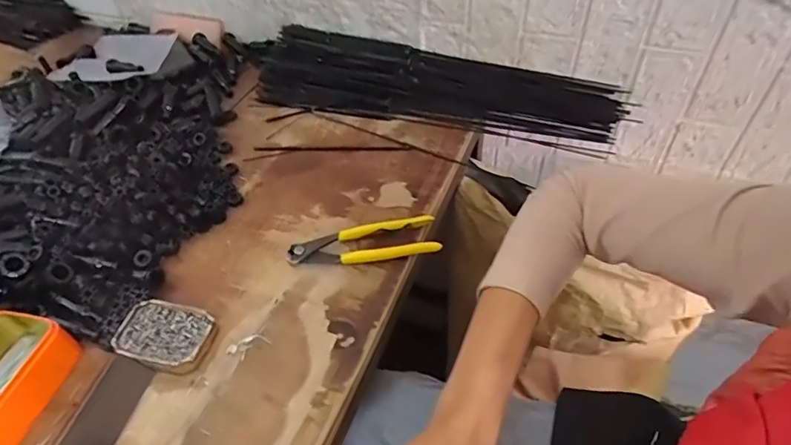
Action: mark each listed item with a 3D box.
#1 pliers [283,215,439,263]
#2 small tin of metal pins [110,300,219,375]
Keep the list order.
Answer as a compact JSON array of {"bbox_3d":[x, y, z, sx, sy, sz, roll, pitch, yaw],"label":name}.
[{"bbox_3d":[-0.036,0.023,0.535,0.163,0.018,0.047,-7,47,-3],"label":"pliers"},{"bbox_3d":[-0.221,0.110,0.466,0.090,0.017,0.062,7,48,10],"label":"small tin of metal pins"}]

